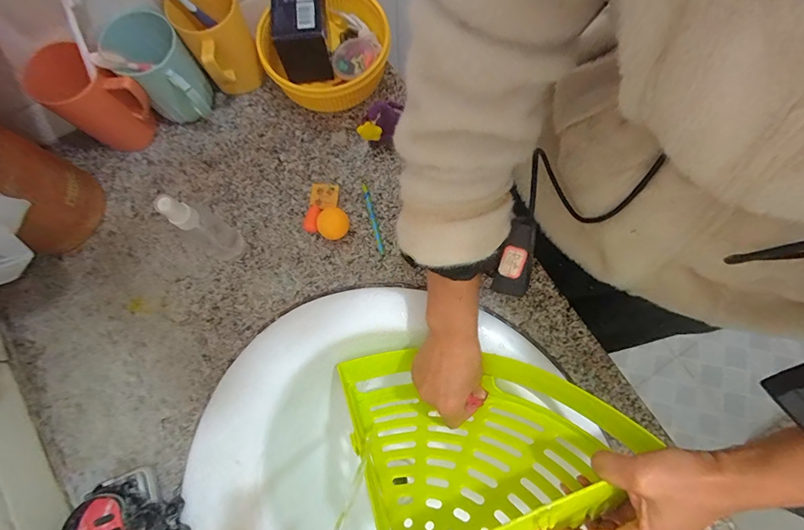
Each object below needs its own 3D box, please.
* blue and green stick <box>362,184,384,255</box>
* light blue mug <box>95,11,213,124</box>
[{"bbox_3d":[-0.037,-0.061,0.475,0.007,0.008,0.096,-14,77,-4],"label":"blue and green stick"},{"bbox_3d":[-0.284,-0.227,0.455,0.072,0.107,0.113,-39,80,-9],"label":"light blue mug"}]

